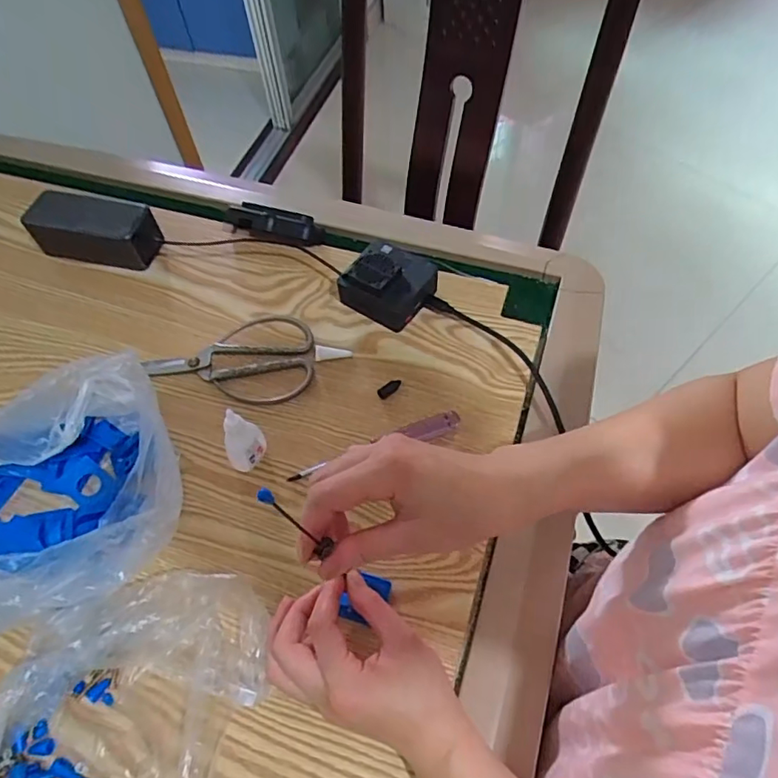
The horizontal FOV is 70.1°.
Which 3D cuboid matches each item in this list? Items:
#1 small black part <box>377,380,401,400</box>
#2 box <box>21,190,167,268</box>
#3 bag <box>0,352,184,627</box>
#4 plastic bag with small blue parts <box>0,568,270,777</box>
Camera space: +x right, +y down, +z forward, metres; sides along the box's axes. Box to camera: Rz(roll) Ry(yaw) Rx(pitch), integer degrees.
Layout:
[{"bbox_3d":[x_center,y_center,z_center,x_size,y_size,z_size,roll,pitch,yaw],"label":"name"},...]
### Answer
[{"bbox_3d":[0.001,0.000,0.506,0.025,0.004,0.011,-34,63,-18],"label":"small black part"},{"bbox_3d":[-0.310,-0.171,0.598,0.144,0.054,0.059,13,59,10],"label":"box"},{"bbox_3d":[-0.254,0.089,0.406,0.203,0.096,0.146,-27,61,-14],"label":"bag"},{"bbox_3d":[-0.176,0.208,0.342,0.157,0.075,0.211,18,60,13],"label":"plastic bag with small blue parts"}]

